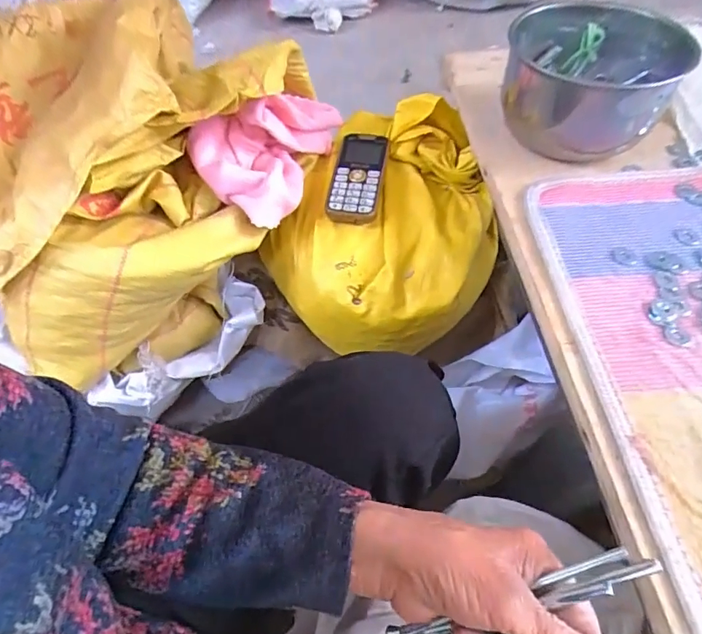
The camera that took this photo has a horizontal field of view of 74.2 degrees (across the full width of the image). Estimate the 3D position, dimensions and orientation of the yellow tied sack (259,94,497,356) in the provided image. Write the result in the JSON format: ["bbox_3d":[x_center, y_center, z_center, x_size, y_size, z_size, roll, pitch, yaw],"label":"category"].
[{"bbox_3d":[0.048,-0.106,0.564,0.283,0.161,0.255,-39,62,-21],"label":"yellow tied sack"}]

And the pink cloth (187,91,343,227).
[{"bbox_3d":[-0.104,-0.207,0.532,0.127,0.091,0.196,13,58,12],"label":"pink cloth"}]

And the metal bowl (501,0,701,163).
[{"bbox_3d":[0.257,-0.259,0.503,0.161,0.085,0.199,9,55,8],"label":"metal bowl"}]

